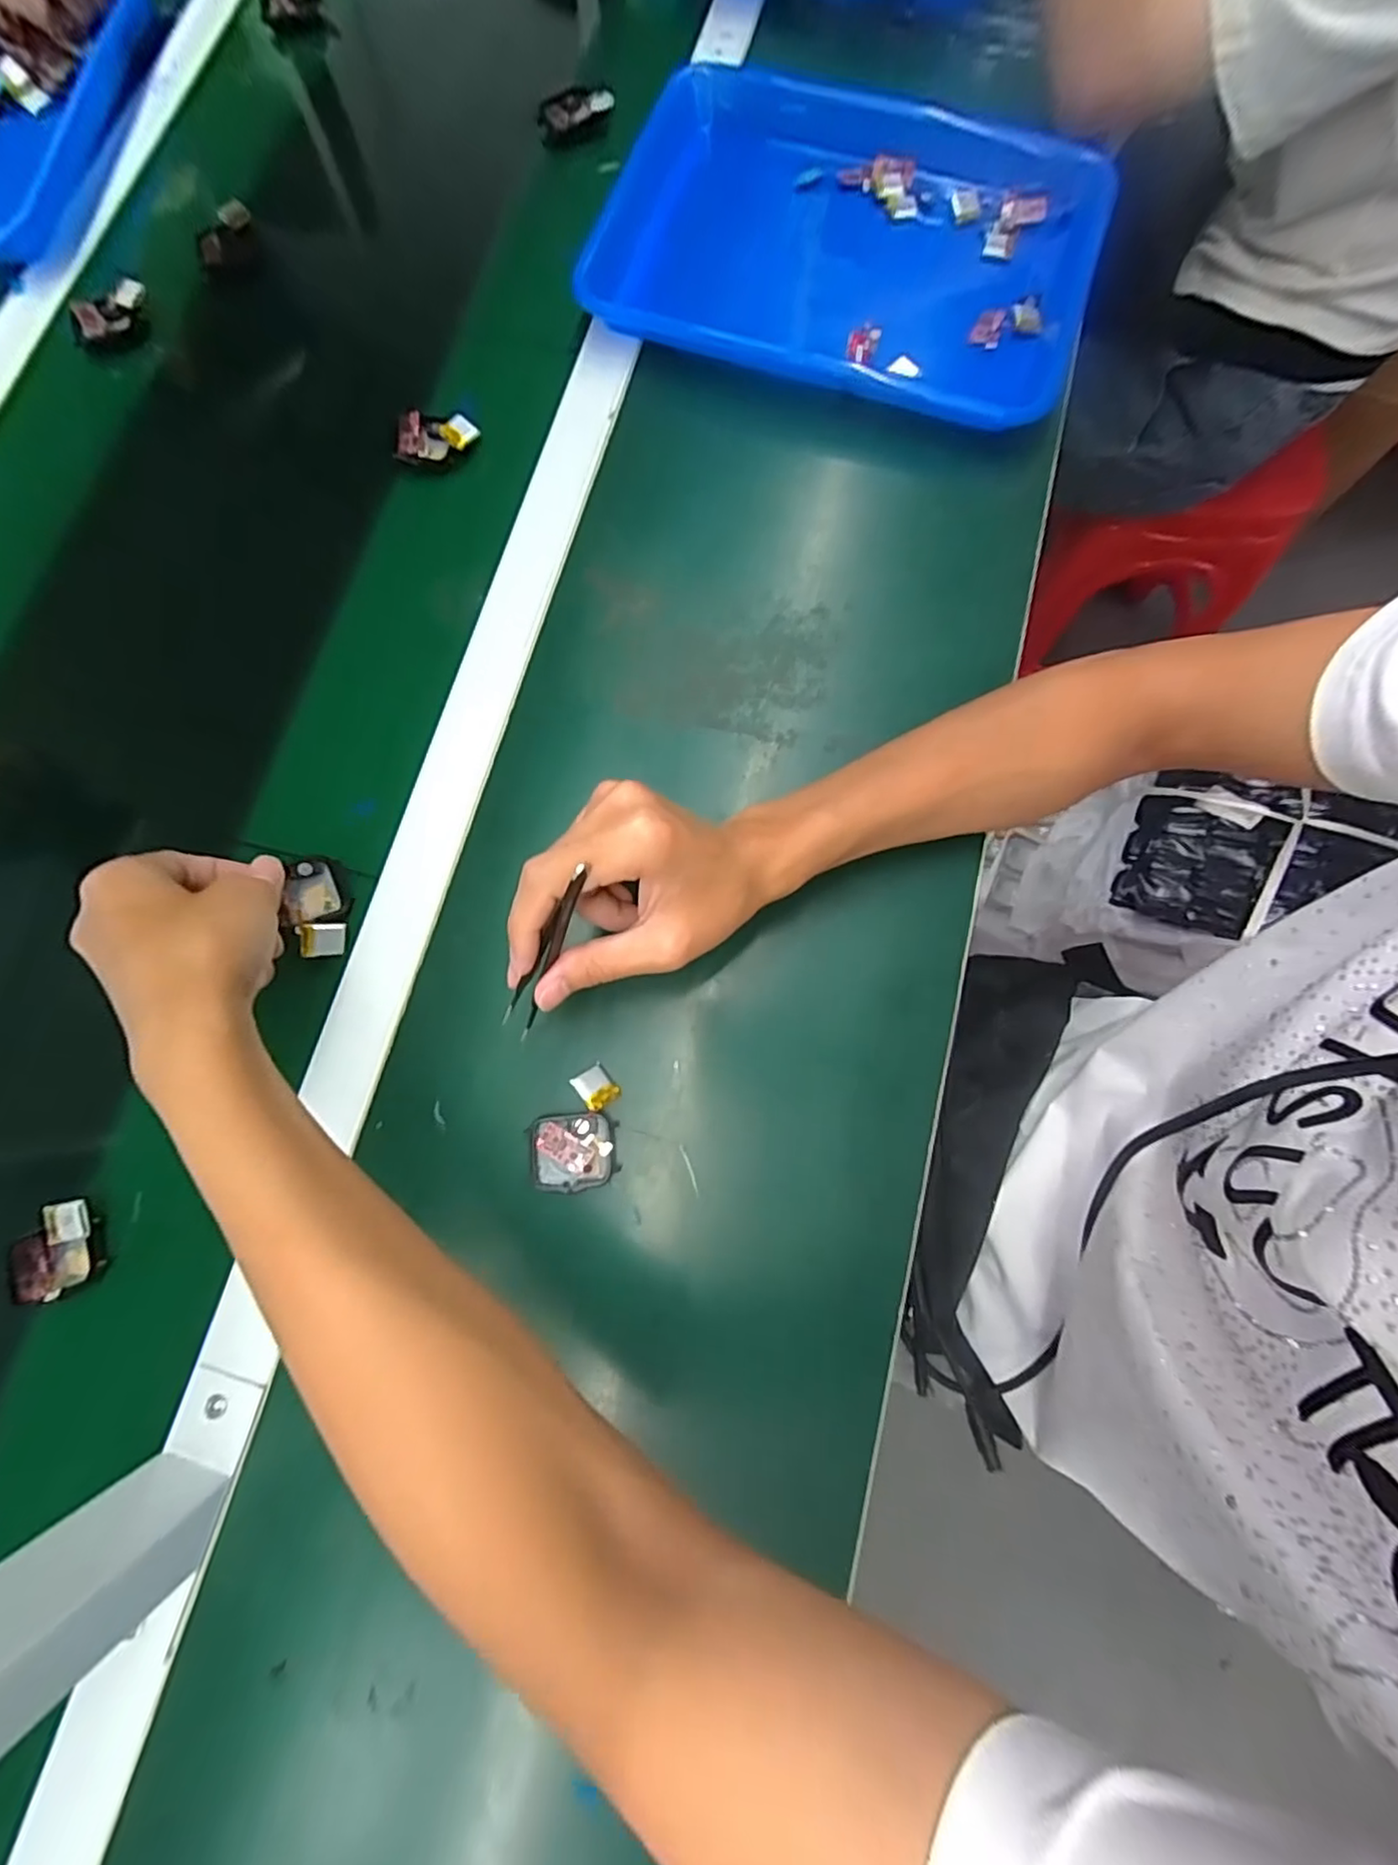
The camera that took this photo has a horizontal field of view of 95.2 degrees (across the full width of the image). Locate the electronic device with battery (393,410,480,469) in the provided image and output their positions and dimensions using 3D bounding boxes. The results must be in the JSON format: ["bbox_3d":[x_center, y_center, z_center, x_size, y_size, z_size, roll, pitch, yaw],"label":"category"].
[{"bbox_3d":[-0.179,-0.337,0.437,0.051,0.011,0.036,6,79,4],"label":"electronic device with battery"}]

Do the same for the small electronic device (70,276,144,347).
[{"bbox_3d":[-0.436,-0.458,0.472,0.060,0.023,0.021,-30,79,-3],"label":"small electronic device"}]

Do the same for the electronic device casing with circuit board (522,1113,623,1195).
[{"bbox_3d":[-0.067,0.115,0.335,0.046,0.021,0.038,-8,77,-1],"label":"electronic device casing with circuit board"}]

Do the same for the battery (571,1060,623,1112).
[{"bbox_3d":[-0.055,0.082,0.341,0.019,0.004,0.022,-32,76,-31],"label":"battery"}]

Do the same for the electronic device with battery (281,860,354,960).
[{"bbox_3d":[-0.217,-0.015,0.363,0.012,0.032,0.055,-15,73,43],"label":"electronic device with battery"}]

